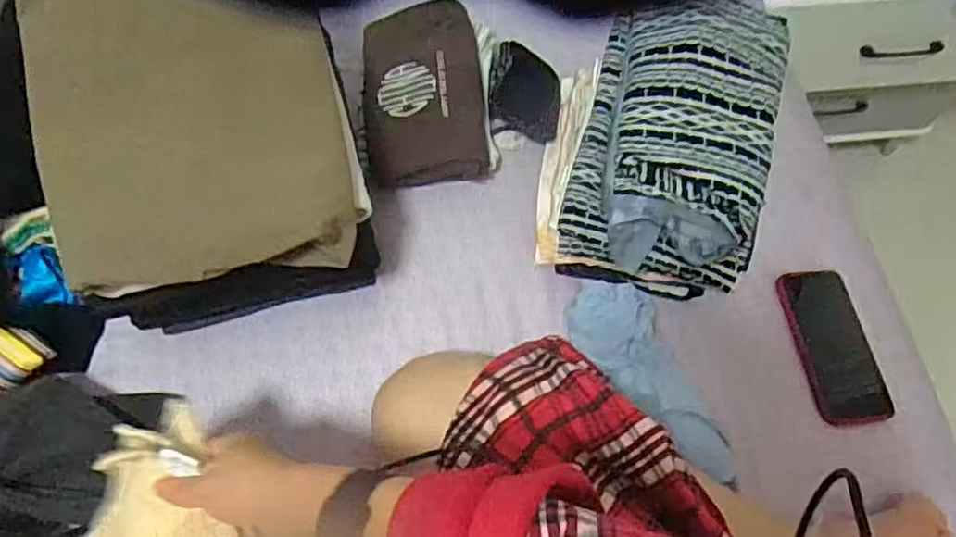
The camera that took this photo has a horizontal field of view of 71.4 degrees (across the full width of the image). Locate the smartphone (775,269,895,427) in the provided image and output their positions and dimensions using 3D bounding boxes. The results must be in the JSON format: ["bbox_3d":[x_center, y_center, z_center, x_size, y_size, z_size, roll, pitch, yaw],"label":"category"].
[{"bbox_3d":[0.370,0.077,0.685,0.078,0.012,0.159,-8,64,-5],"label":"smartphone"}]

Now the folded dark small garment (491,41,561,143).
[{"bbox_3d":[0.056,-0.207,0.778,0.084,0.042,0.113,8,64,3],"label":"folded dark small garment"}]

